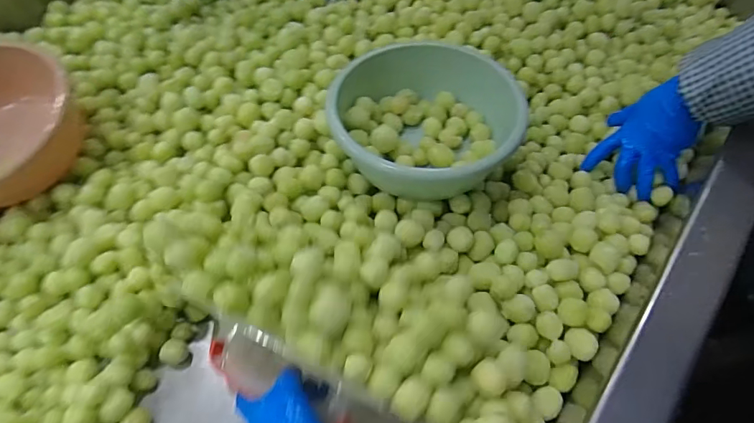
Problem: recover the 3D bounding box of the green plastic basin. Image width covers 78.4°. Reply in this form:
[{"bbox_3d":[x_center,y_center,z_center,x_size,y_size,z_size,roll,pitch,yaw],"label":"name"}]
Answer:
[{"bbox_3d":[0.056,-0.112,0.606,0.222,0.105,0.200,-15,59,-8],"label":"green plastic basin"}]

